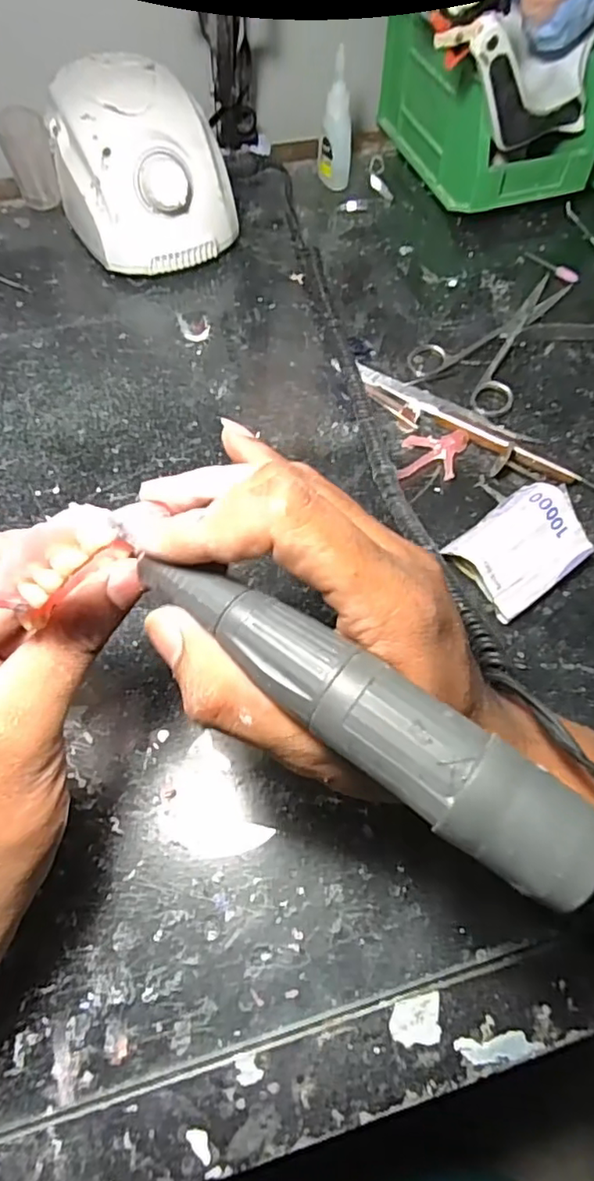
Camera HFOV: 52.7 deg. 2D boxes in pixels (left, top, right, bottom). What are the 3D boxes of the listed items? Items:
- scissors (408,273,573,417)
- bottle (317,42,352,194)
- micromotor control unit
[{"bbox_3d":[0.143,-0.168,0.400,0.135,0.005,0.071,-40,71,-19],"label":"scissors"},{"bbox_3d":[0.030,-0.342,0.445,0.017,0.082,0.024,-31,68,-16],"label":"bottle"},{"bbox_3d":[-0.110,-0.290,0.414,0.105,0.080,0.133,-25,66,-13],"label":"micromotor control unit"}]

